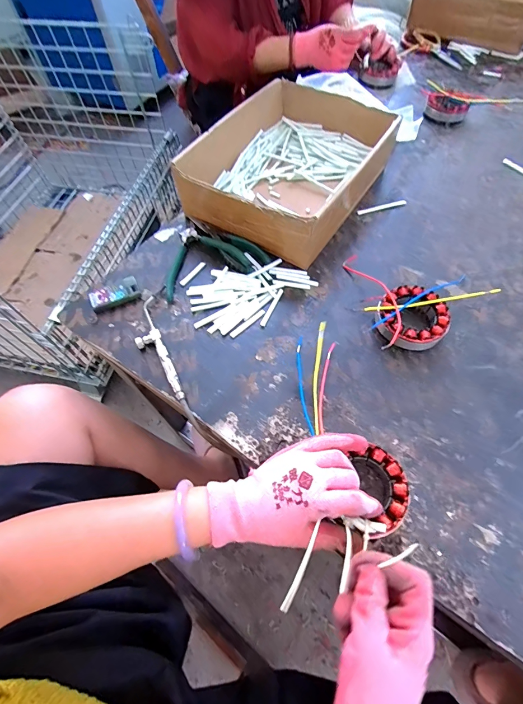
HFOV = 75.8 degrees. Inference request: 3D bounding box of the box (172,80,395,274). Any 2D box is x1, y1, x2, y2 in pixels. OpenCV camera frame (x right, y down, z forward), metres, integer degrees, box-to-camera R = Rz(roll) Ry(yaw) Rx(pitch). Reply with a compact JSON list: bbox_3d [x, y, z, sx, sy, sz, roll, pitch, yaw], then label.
[{"bbox_3d":[0.053,-0.310,0.559,0.241,0.089,0.333,28,65,16],"label":"box"}]

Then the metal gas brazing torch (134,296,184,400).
[{"bbox_3d":[-0.138,-0.007,0.431,0.036,0.014,0.166,-20,62,-10],"label":"metal gas brazing torch"}]

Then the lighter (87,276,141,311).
[{"bbox_3d":[-0.209,-0.083,0.478,0.067,0.013,0.037,-28,64,-14],"label":"lighter"}]

